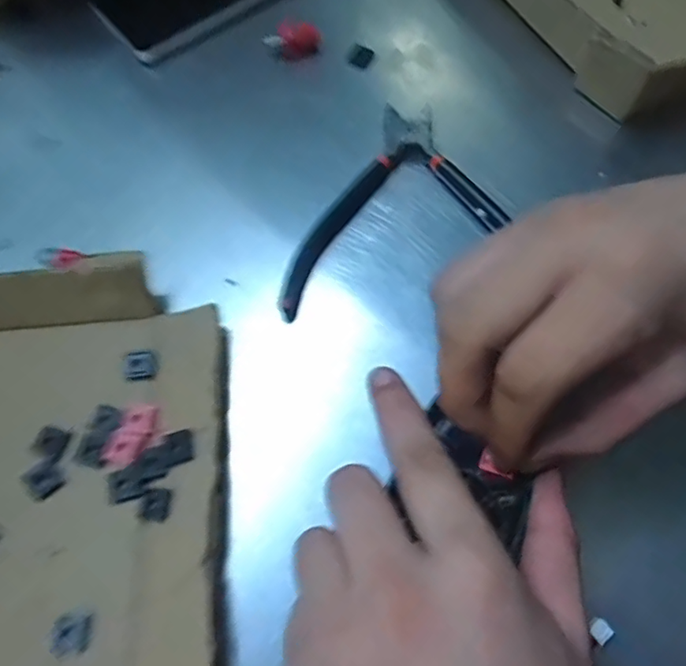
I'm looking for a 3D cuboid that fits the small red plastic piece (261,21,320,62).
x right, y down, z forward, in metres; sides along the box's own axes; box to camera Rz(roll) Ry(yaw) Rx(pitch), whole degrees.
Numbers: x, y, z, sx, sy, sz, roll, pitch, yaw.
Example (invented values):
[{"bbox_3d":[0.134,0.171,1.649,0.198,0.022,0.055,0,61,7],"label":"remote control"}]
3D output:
[{"bbox_3d":[-0.031,-0.182,0.352,0.033,0.018,0.015,-6,65,1],"label":"small red plastic piece"}]

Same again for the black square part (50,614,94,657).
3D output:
[{"bbox_3d":[-0.106,0.118,0.220,0.012,0.005,0.014,-1,65,3],"label":"black square part"}]

